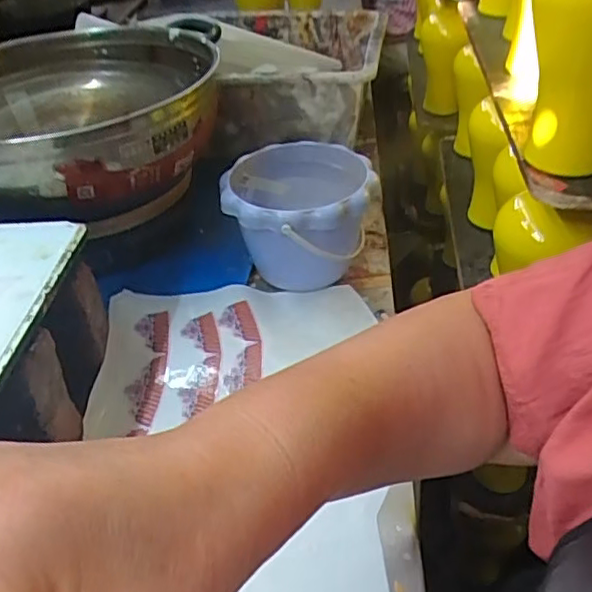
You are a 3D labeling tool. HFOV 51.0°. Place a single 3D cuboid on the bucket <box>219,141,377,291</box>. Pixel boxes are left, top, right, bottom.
[{"bbox_3d":[0.005,-0.081,0.674,0.149,0.119,0.157,-1,38,1],"label":"bucket"}]

